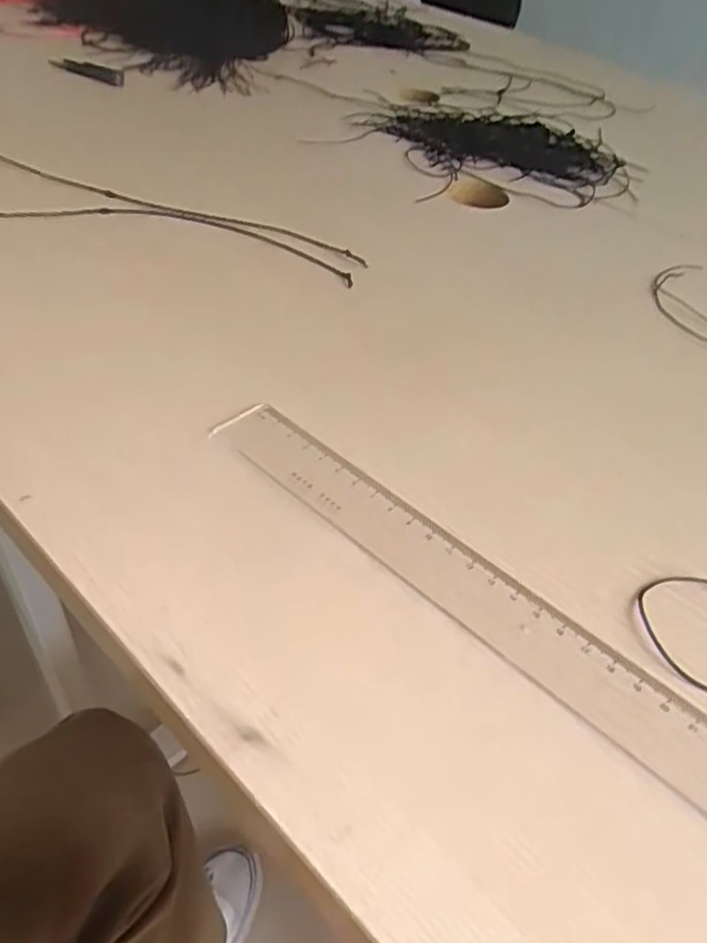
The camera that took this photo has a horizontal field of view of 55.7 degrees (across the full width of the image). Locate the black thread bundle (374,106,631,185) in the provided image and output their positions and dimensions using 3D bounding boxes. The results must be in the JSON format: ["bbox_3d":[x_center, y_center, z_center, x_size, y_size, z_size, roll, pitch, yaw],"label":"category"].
[{"bbox_3d":[0.131,-0.304,0.613,0.210,0.015,0.149,12,44,5],"label":"black thread bundle"}]

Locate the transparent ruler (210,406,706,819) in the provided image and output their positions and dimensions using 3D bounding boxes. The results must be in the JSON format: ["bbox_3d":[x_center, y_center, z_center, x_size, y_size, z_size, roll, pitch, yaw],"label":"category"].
[{"bbox_3d":[0.061,0.056,0.234,0.297,0.004,0.031,35,50,26],"label":"transparent ruler"}]

